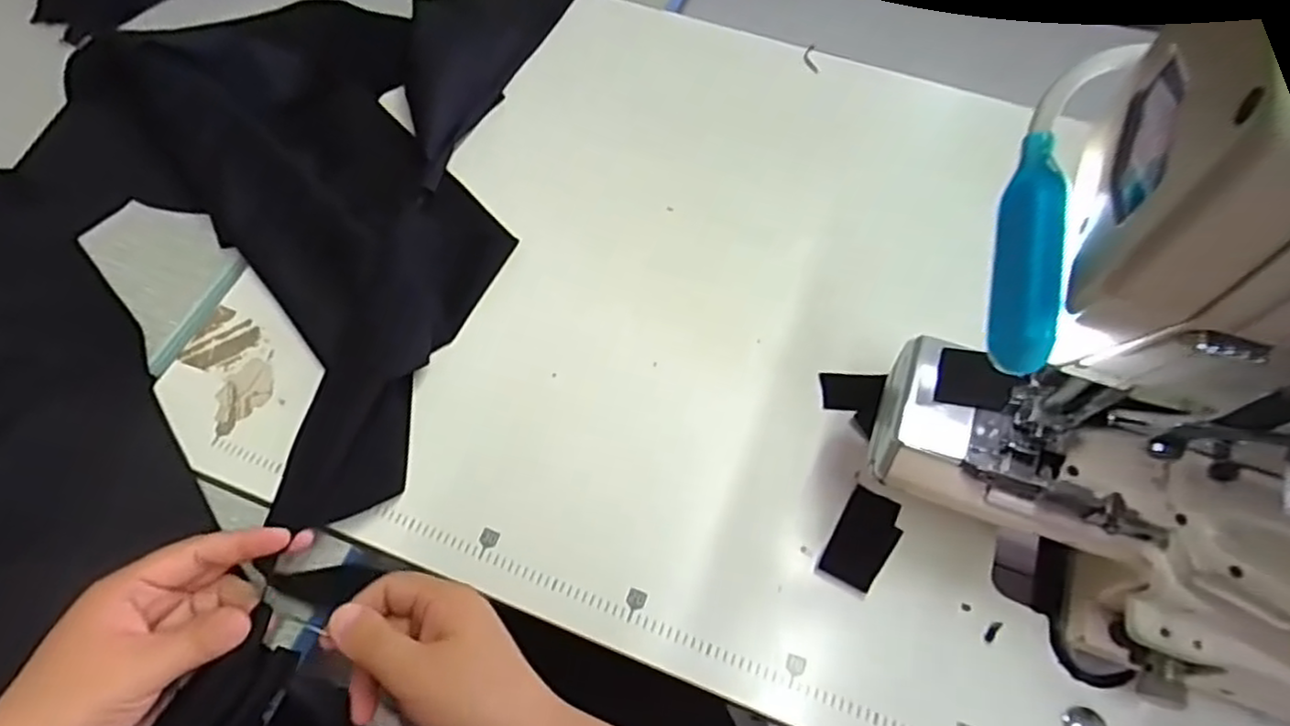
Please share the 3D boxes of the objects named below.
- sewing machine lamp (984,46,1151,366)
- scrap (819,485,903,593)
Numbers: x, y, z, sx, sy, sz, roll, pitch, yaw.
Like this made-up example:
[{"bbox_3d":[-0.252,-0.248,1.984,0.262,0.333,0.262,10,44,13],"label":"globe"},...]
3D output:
[{"bbox_3d":[0.141,-0.053,0.241,0.023,0.026,0.112,14,85,7],"label":"sewing machine lamp"},{"bbox_3d":[0.136,0.108,0.426,0.035,0.008,0.058,27,65,14],"label":"scrap"}]

